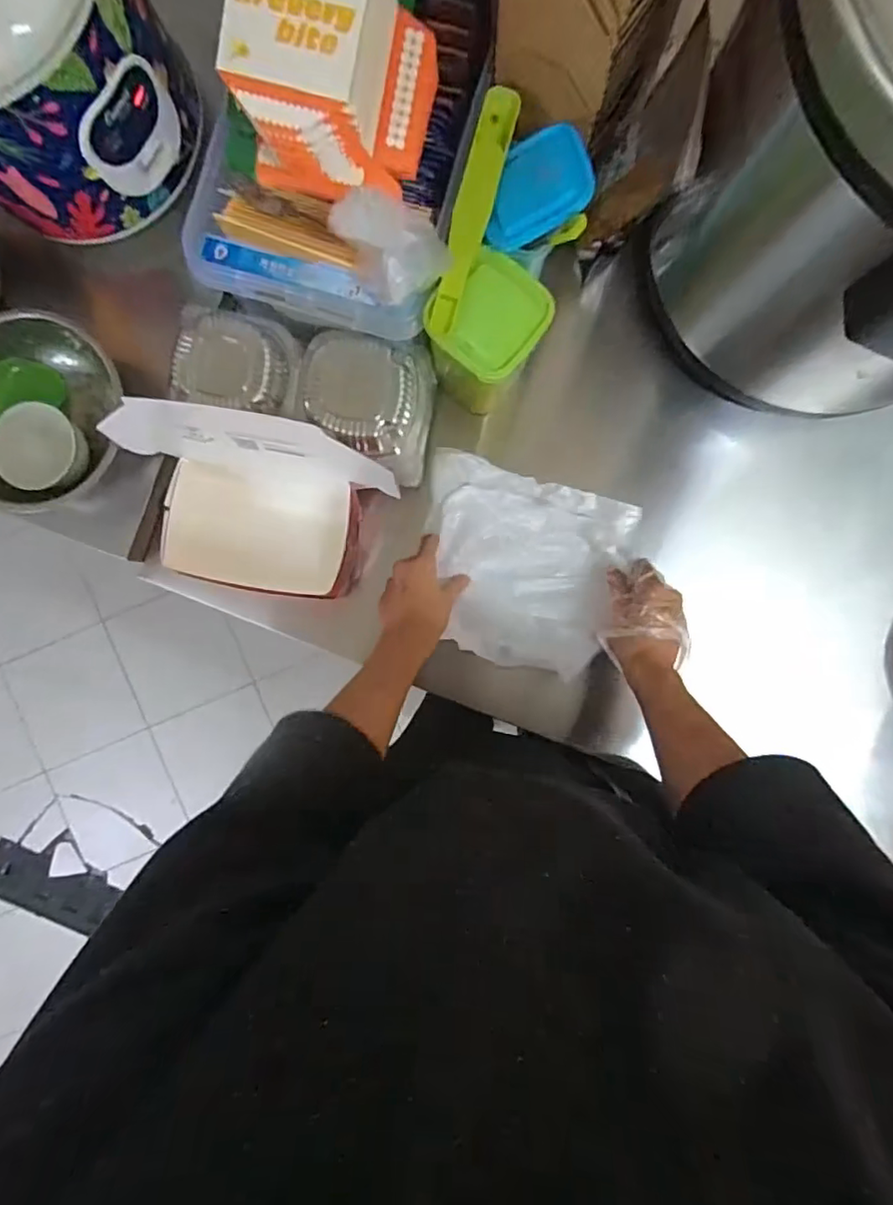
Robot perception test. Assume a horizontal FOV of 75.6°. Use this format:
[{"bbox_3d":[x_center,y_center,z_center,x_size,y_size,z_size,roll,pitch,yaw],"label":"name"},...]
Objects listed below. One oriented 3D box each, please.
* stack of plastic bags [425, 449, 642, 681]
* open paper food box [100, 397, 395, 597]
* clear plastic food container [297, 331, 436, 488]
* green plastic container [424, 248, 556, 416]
[{"bbox_3d":[0.078,-0.038,0.653,0.227,0.024,0.209,16,95,-5],"label":"stack of plastic bags"},{"bbox_3d":[-0.191,-0.096,0.585,0.248,0.113,0.165,6,91,2],"label":"open paper food box"},{"bbox_3d":[-0.080,-0.199,0.589,0.125,0.077,0.126,7,91,2],"label":"clear plastic food container"},{"bbox_3d":[0.041,-0.257,0.588,0.098,0.169,0.091,37,92,1],"label":"green plastic container"}]

